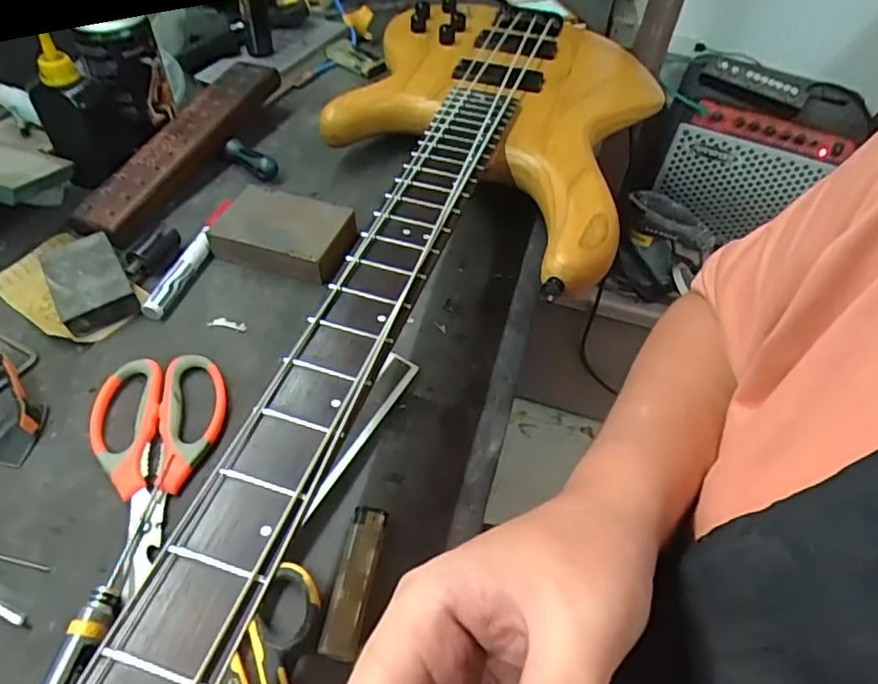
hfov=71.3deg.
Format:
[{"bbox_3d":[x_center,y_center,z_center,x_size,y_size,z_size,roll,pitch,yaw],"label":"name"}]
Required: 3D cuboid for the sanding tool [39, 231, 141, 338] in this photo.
[{"bbox_3d":[-0.267,-0.046,0.465,0.050,0.024,0.099,-26,54,-23],"label":"sanding tool"}]

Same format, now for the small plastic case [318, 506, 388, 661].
[{"bbox_3d":[-0.045,0.127,0.331,0.019,0.010,0.079,8,49,5],"label":"small plastic case"}]

